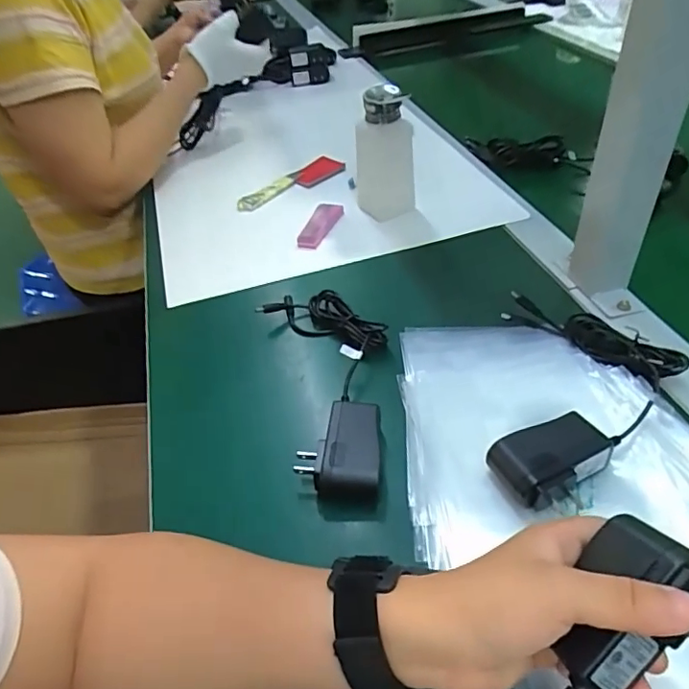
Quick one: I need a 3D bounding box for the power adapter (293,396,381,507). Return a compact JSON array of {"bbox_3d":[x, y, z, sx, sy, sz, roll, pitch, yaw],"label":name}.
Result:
[{"bbox_3d":[-0.001,0.074,0.397,0.056,0.028,0.070,2,44,9],"label":"power adapter"}]

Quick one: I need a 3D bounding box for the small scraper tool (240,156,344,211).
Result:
[{"bbox_3d":[-0.069,-0.213,0.720,0.042,0.014,0.162,30,54,33],"label":"small scraper tool"}]

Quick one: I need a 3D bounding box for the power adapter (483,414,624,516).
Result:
[{"bbox_3d":[0.143,0.080,0.363,0.081,0.027,0.053,-18,44,-12],"label":"power adapter"}]

